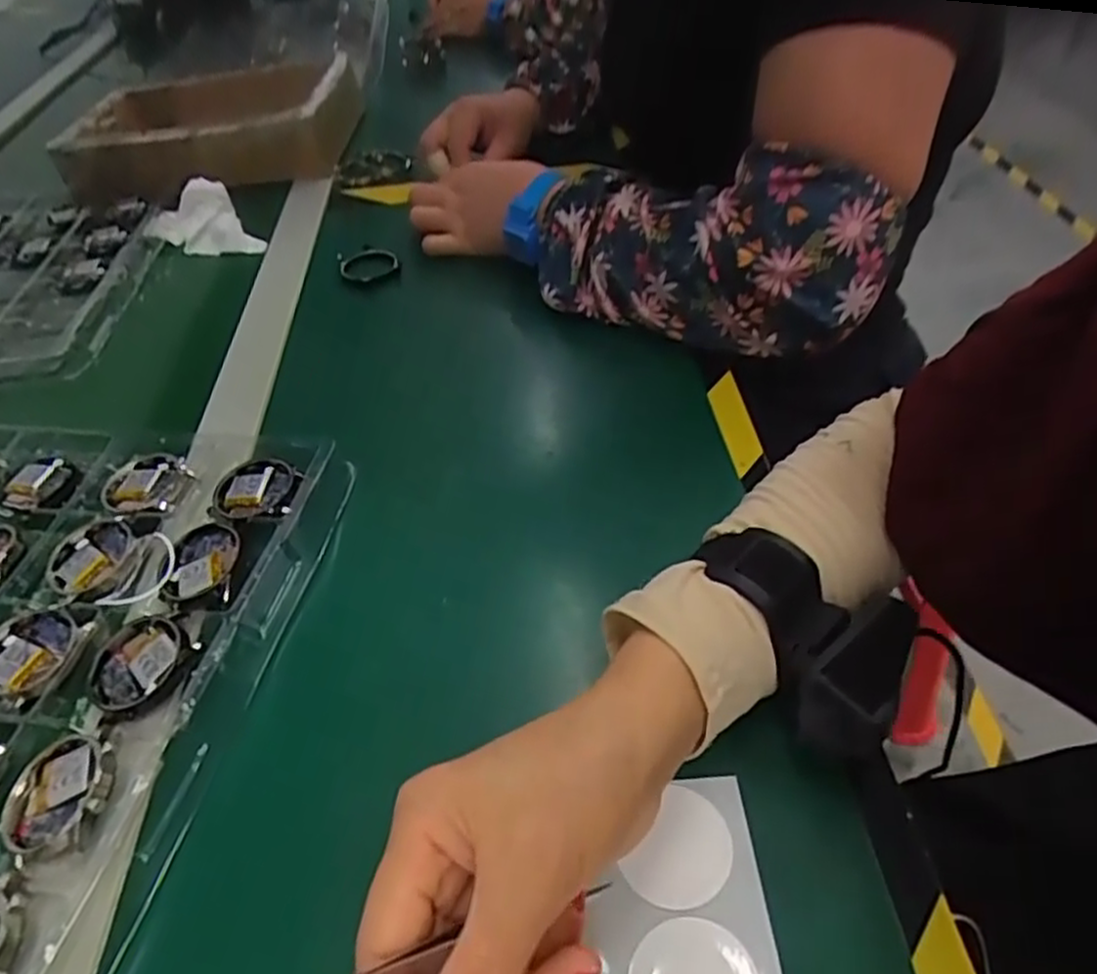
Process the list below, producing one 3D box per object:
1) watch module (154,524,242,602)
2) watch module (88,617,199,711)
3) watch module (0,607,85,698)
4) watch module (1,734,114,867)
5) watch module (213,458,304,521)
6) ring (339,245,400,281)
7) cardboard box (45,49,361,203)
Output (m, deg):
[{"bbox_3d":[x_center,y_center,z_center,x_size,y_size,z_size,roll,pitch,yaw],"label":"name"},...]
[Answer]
[{"bbox_3d":[-0.176,0.039,0.373,0.034,0.009,0.042,2,47,9],"label":"watch module"},{"bbox_3d":[-0.188,0.080,0.336,0.040,0.009,0.045,29,56,30],"label":"watch module"},{"bbox_3d":[-0.249,0.077,0.349,0.043,0.005,0.044,12,49,17],"label":"watch module"},{"bbox_3d":[-0.196,0.124,0.295,0.041,0.014,0.046,-11,46,-3],"label":"watch module"},{"bbox_3d":[-0.163,0.002,0.410,0.051,0.012,0.043,11,49,17],"label":"watch module"},{"bbox_3d":[-0.144,-0.180,0.586,0.045,0.007,0.045,-4,46,4],"label":"ring"},{"bbox_3d":[-0.341,-0.366,0.743,0.295,0.067,0.159,0,47,8],"label":"cardboard box"}]

